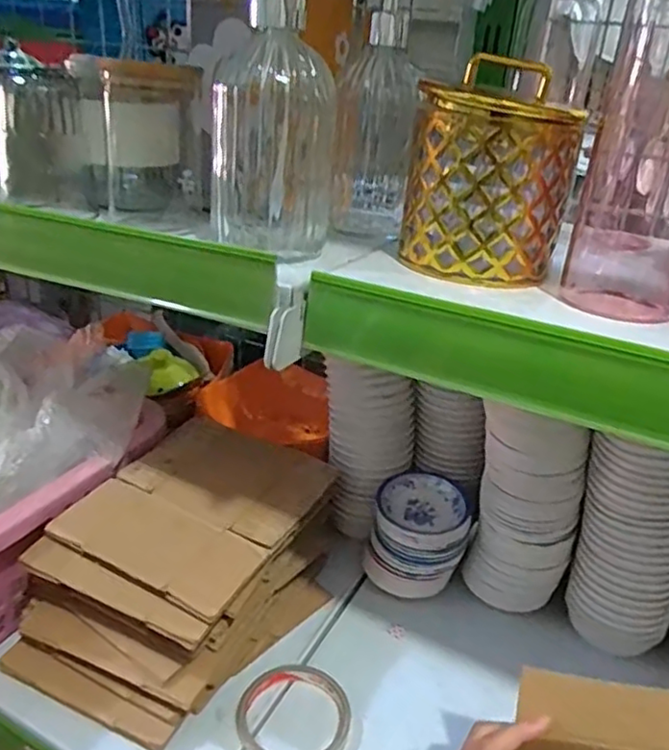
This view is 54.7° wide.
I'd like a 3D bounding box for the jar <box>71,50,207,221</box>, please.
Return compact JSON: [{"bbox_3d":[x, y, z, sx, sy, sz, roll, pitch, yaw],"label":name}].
[{"bbox_3d":[-0.146,-0.170,0.467,0.086,0.100,0.080,-8,29,-24],"label":"jar"}]

